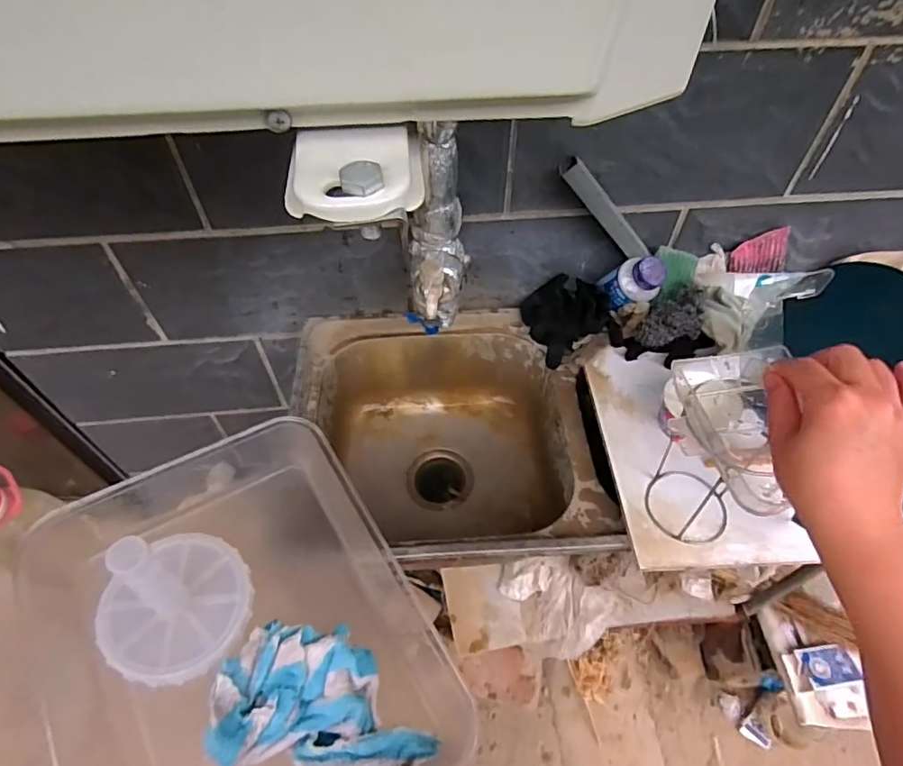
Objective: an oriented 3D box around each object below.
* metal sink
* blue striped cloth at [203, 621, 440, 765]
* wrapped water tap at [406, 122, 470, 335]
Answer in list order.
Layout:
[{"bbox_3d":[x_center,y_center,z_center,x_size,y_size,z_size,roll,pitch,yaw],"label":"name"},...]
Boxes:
[{"bbox_3d":[-0.017,0.106,0.814,0.413,0.207,0.400,-2,53,-4],"label":"metal sink"},{"bbox_3d":[-0.104,0.263,0.430,0.175,0.031,0.107,13,53,8],"label":"blue striped cloth"},{"bbox_3d":[-0.015,-0.188,0.669,0.080,0.230,0.122,-1,53,-3],"label":"wrapped water tap"}]

